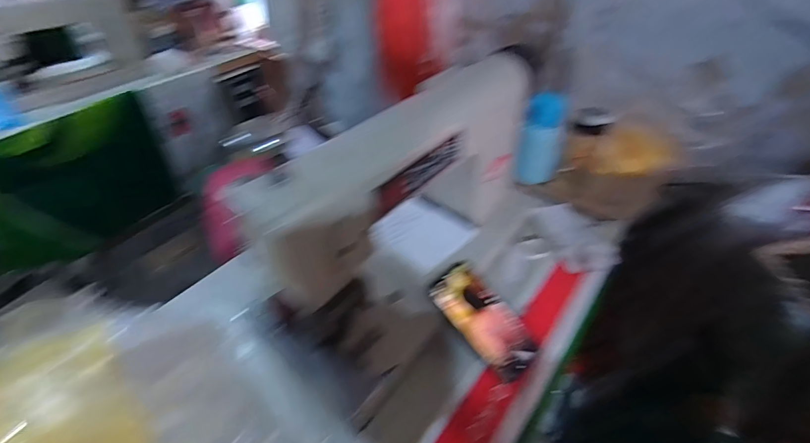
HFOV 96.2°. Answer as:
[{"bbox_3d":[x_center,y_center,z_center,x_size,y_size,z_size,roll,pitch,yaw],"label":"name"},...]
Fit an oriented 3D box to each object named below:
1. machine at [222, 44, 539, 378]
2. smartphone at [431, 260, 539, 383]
[{"bbox_3d":[0.035,-0.011,0.530,0.164,0.303,0.490,27,52,30],"label":"machine"},{"bbox_3d":[0.113,0.136,0.514,0.085,0.015,0.163,-32,73,-30],"label":"smartphone"}]

